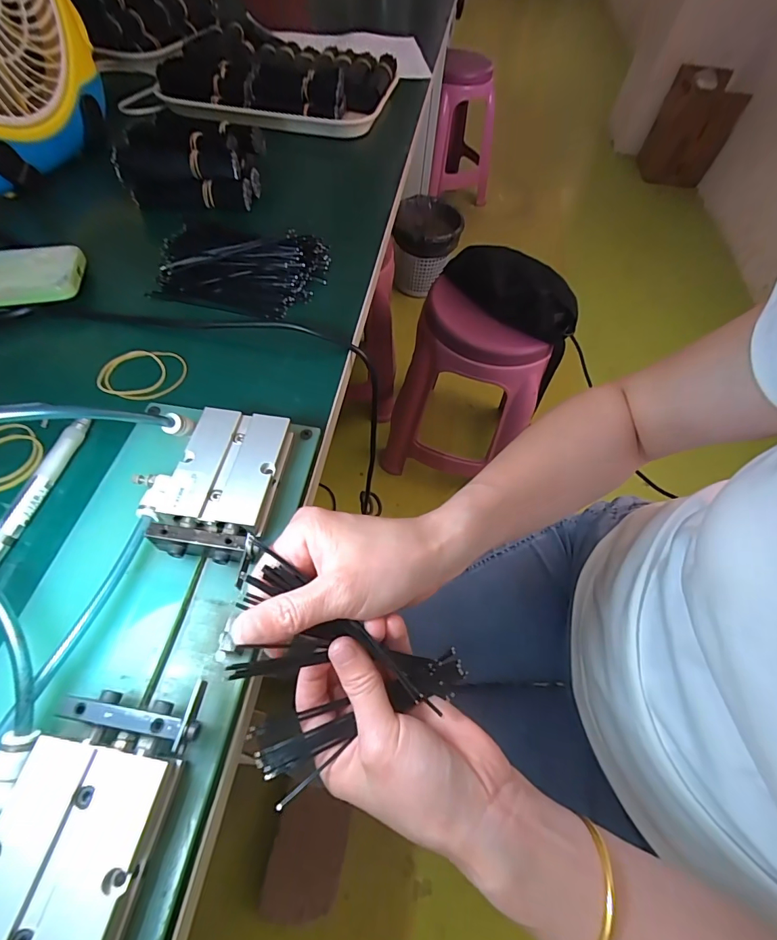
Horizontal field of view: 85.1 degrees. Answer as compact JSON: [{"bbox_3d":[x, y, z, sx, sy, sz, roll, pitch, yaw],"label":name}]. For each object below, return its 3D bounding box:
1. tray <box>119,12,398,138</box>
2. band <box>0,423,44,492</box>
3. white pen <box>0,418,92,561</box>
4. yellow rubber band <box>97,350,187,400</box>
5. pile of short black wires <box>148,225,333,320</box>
[{"bbox_3d":[-0.163,-0.550,0.584,0.322,0.049,0.214,10,58,2],"label":"tray"},{"bbox_3d":[-0.249,-0.008,0.269,0.050,0.004,0.047,2,58,-4],"label":"band"},{"bbox_3d":[-0.214,0.026,0.246,0.011,0.011,0.138,11,58,2],"label":"white pen"},{"bbox_3d":[-0.183,-0.073,0.315,0.060,0.004,0.048,7,58,0],"label":"yellow rubber band"},{"bbox_3d":[-0.129,-0.184,0.377,0.138,0.032,0.099,12,58,2],"label":"pile of short black wires"}]

